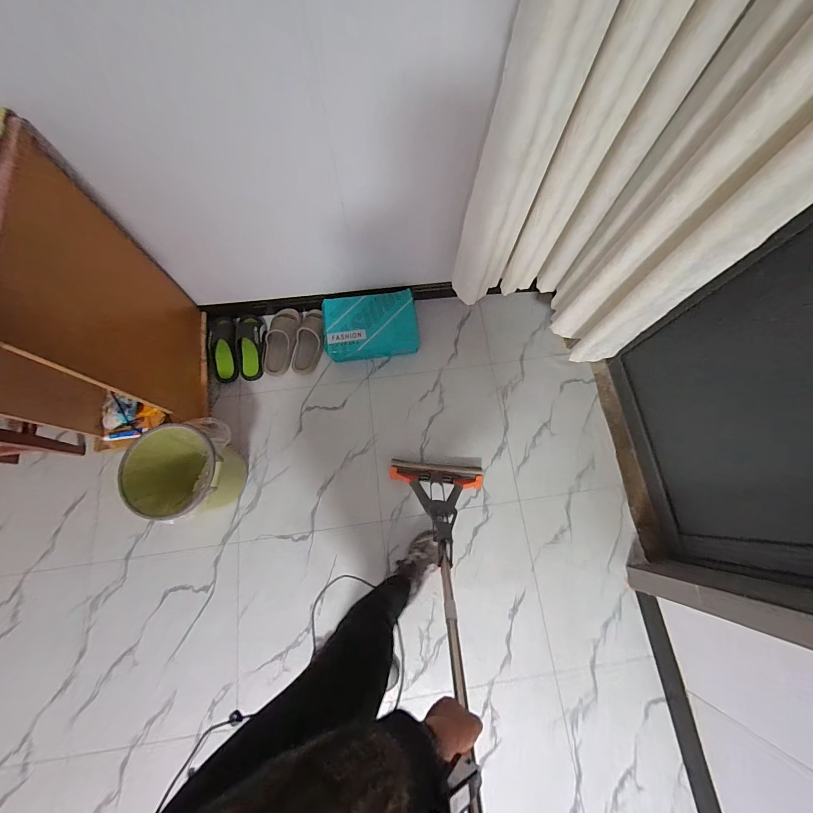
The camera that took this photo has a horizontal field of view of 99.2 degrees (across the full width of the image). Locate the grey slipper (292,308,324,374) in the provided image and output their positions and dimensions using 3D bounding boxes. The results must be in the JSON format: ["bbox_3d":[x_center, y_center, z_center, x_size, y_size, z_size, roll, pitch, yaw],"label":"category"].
[{"bbox_3d":[-0.379,-0.270,1.374,0.116,0.056,0.287,9,75,1],"label":"grey slipper"}]

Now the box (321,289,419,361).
[{"bbox_3d":[-0.139,-0.314,1.356,0.369,0.123,0.235,-10,75,-4],"label":"box"}]

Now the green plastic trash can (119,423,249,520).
[{"bbox_3d":[-0.677,0.217,1.113,0.272,0.283,0.278,6,75,0],"label":"green plastic trash can"}]

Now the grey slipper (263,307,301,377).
[{"bbox_3d":[-0.498,-0.264,1.368,0.117,0.061,0.280,11,75,1],"label":"grey slipper"}]

